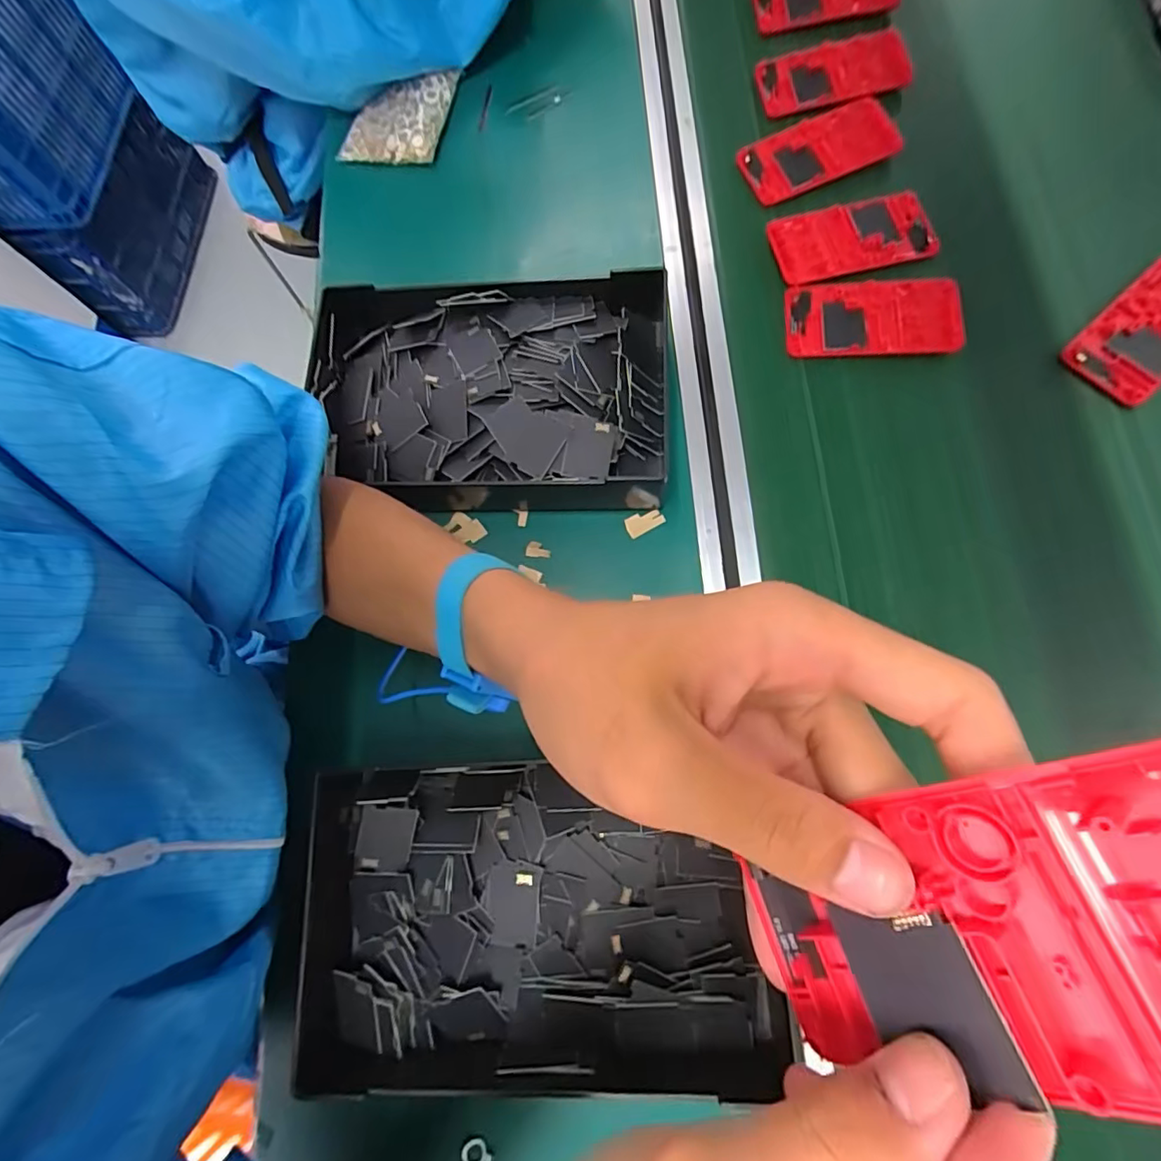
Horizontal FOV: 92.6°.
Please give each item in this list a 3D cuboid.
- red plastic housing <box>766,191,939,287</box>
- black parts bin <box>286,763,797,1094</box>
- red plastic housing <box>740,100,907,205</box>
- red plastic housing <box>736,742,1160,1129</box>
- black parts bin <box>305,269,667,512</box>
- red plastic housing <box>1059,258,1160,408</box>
[{"bbox_3d":[0.213,-0.270,0.433,0.121,0.005,0.062,-12,75,1],"label":"red plastic housing"},{"bbox_3d":[-0.031,0.194,0.318,0.267,0.043,0.164,-1,76,3],"label":"black parts bin"},{"bbox_3d":[0.198,-0.358,0.461,0.129,0.013,0.066,-24,76,-3],"label":"red plastic housing"},{"bbox_3d":[0.090,0.077,0.121,0.008,0.121,0.061,-4,65,-41],"label":"red plastic housing"},{"bbox_3d":[-0.068,-0.132,0.396,0.257,0.047,0.170,1,76,4],"label":"black parts bin"},{"bbox_3d":[0.409,-0.181,0.397,0.122,0.019,0.061,-42,77,-7],"label":"red plastic housing"}]

